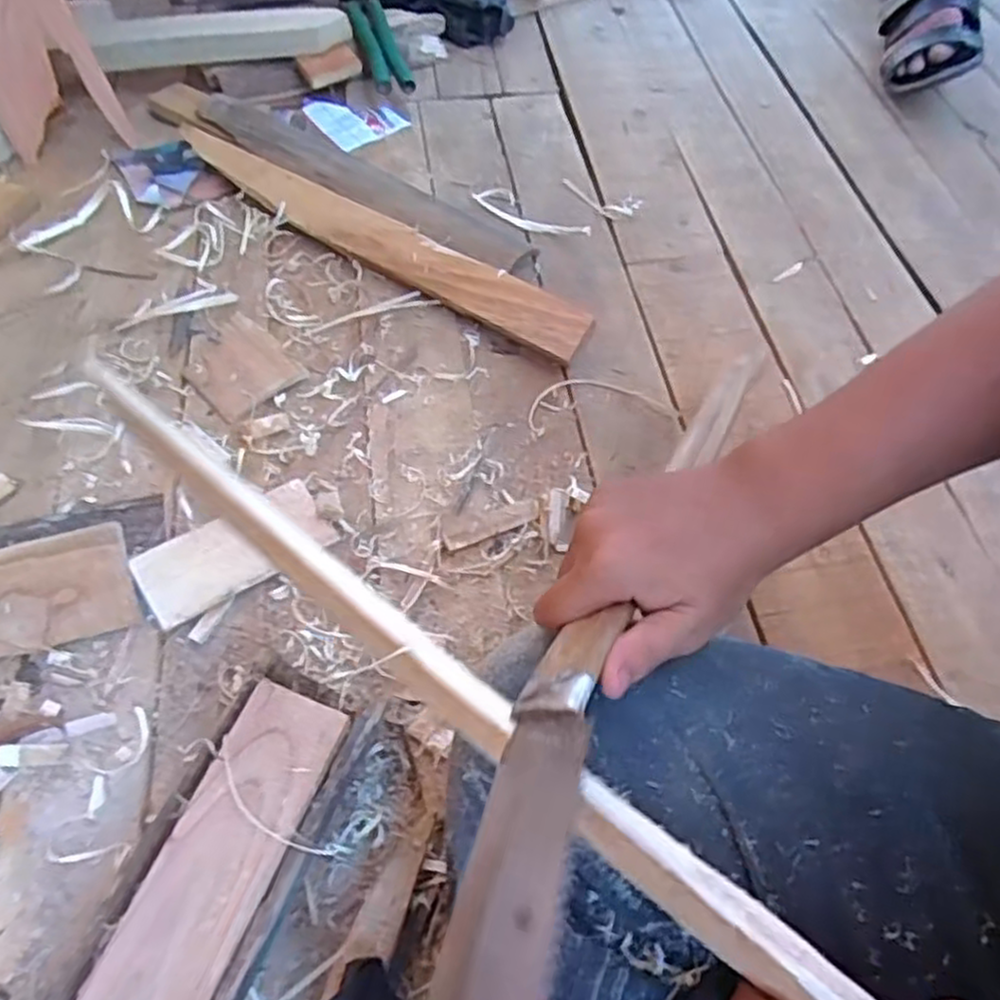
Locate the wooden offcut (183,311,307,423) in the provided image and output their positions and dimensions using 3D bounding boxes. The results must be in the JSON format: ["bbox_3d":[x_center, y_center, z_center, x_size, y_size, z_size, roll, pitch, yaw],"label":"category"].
[{"bbox_3d":[-0.240,-0.125,0.678,0.085,0.007,0.109,-39,65,-24],"label":"wooden offcut"}]

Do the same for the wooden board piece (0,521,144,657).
[{"bbox_3d":[-0.324,0.065,0.523,0.125,0.007,0.075,-15,88,-8],"label":"wooden board piece"}]

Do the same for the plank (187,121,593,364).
[{"bbox_3d":[-0.138,-0.269,0.746,0.520,0.017,0.051,31,89,20],"label":"plank"}]

